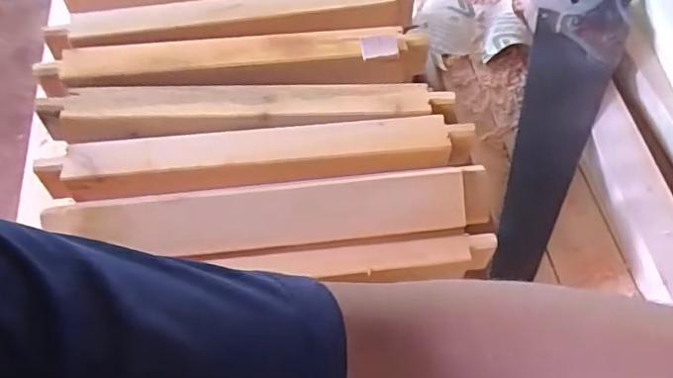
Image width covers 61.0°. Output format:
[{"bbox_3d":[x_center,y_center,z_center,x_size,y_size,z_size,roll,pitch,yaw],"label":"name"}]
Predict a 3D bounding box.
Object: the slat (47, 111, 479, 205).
[{"bbox_3d":[-0.062,-0.028,0.495,0.360,0.023,0.044,-5,59,-5],"label":"slat"}]

